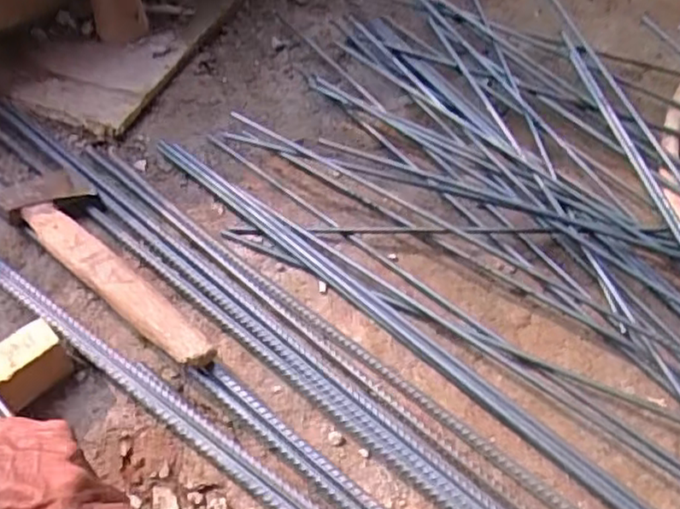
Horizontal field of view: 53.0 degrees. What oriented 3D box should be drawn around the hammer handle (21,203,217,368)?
[{"bbox_3d":[-0.194,0.020,0.585,0.230,0.023,0.034,36,59,23],"label":"hammer handle"}]

